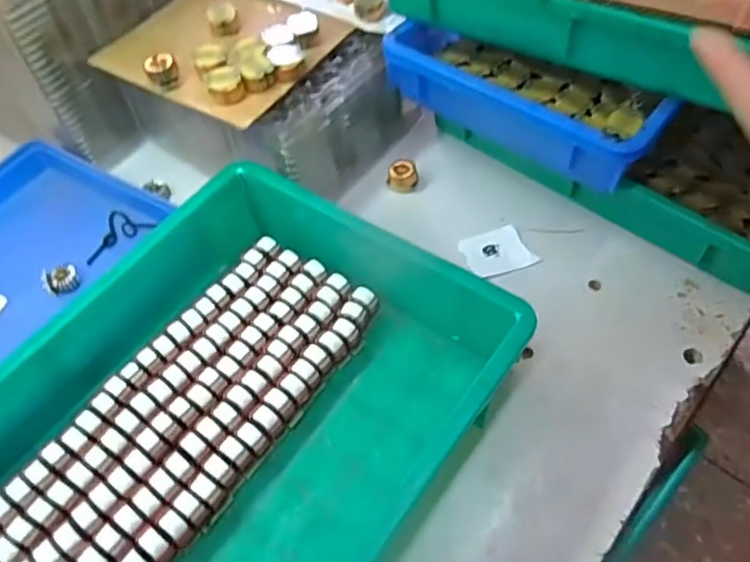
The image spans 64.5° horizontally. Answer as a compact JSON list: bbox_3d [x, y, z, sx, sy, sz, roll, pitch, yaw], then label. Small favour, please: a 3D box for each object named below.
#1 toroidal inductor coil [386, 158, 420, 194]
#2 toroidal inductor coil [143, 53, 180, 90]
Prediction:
[{"bbox_3d":[0.028,-0.103,0.579,0.030,0.022,0.024,2,55,5],"label":"toroidal inductor coil"},{"bbox_3d":[-0.185,-0.183,0.518,0.022,0.023,0.024,-2,55,2],"label":"toroidal inductor coil"}]

